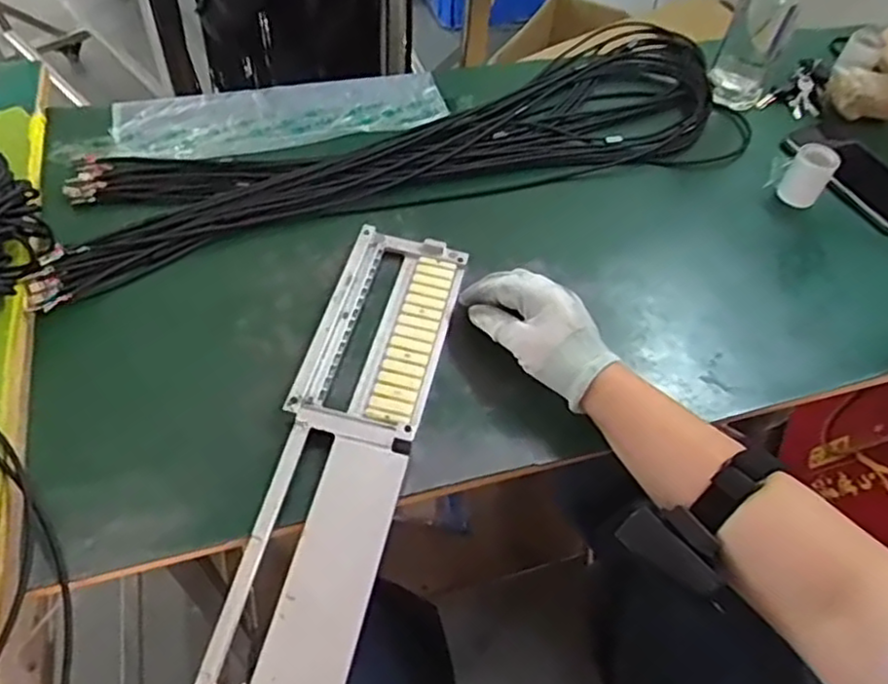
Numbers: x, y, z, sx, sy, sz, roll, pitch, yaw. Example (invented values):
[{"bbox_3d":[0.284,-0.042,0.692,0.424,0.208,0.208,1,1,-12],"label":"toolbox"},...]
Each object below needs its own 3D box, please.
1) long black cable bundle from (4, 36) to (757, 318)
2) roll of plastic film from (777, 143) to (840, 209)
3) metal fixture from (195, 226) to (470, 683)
[{"bbox_3d":[-0.023,-0.201,0.699,0.730,0.026,0.202,-19,57,-18],"label":"long black cable bundle"},{"bbox_3d":[0.380,-0.174,0.716,0.042,0.051,0.045,3,53,-3],"label":"roll of plastic film"},{"bbox_3d":[-0.072,0.073,0.512,0.096,0.034,0.398,13,53,4],"label":"metal fixture"}]

